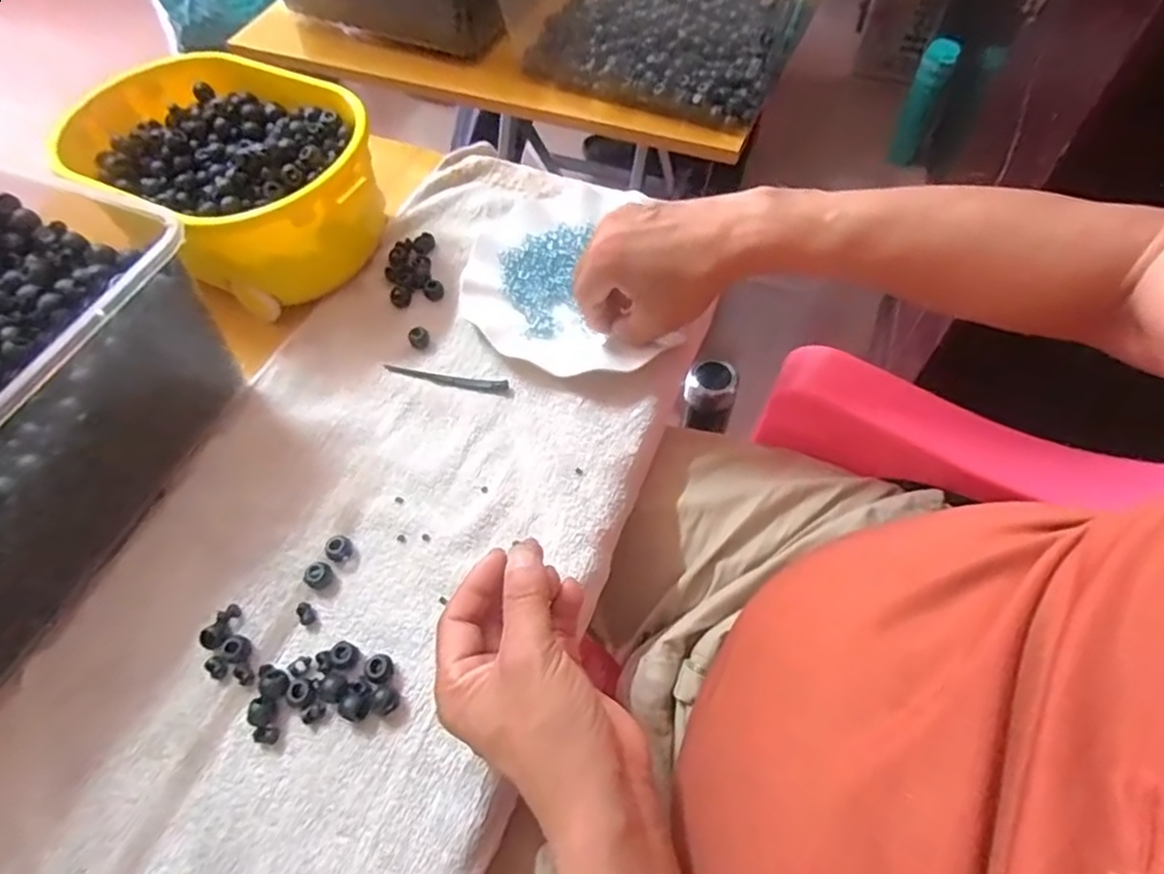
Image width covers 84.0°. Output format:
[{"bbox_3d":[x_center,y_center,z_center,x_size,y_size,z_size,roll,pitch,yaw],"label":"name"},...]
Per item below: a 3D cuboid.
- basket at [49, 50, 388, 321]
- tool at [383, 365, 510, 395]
[{"bbox_3d":[-0.259,-0.200,0.512,0.232,0.104,0.154,36,67,22],"label":"basket"},{"bbox_3d":[-0.098,-0.042,0.466,0.091,0.007,0.010,8,60,8],"label":"tool"}]

